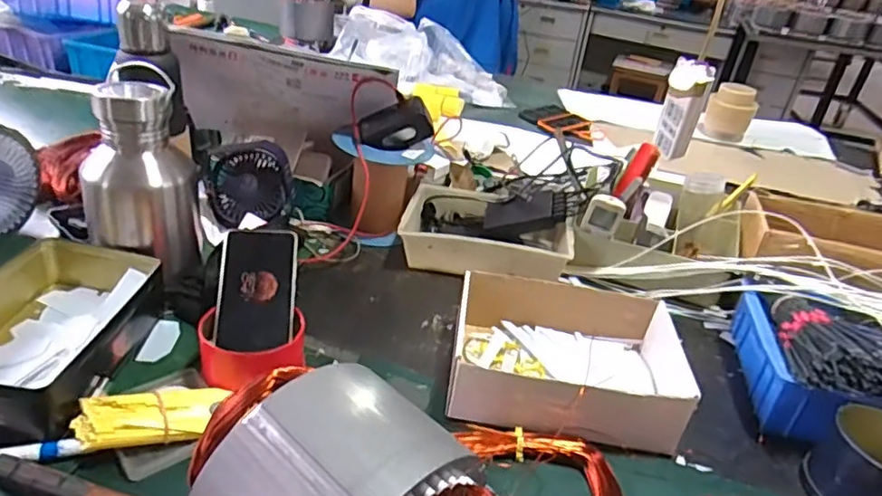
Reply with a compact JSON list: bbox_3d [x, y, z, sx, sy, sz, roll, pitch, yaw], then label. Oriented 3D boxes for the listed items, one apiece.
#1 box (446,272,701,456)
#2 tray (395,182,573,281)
[{"bbox_3d":[0.133,0.120,0.659,0.243,0.074,0.196,10,32,4],"label":"box"},{"bbox_3d":[0.068,-0.022,0.885,0.243,0.058,0.170,11,32,6],"label":"tray"}]

